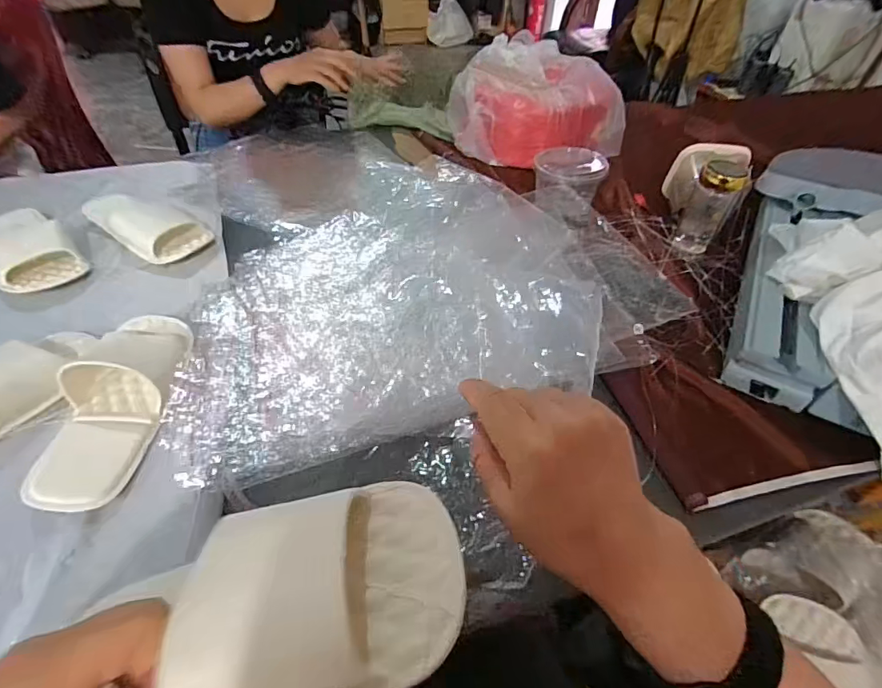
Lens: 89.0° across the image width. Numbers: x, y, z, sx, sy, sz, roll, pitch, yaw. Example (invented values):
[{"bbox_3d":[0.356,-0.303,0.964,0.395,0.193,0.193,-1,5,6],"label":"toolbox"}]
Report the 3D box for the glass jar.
[{"bbox_3d":[0.387,-0.198,0.649,0.061,0.127,0.053,25,50,23],"label":"glass jar"}]

